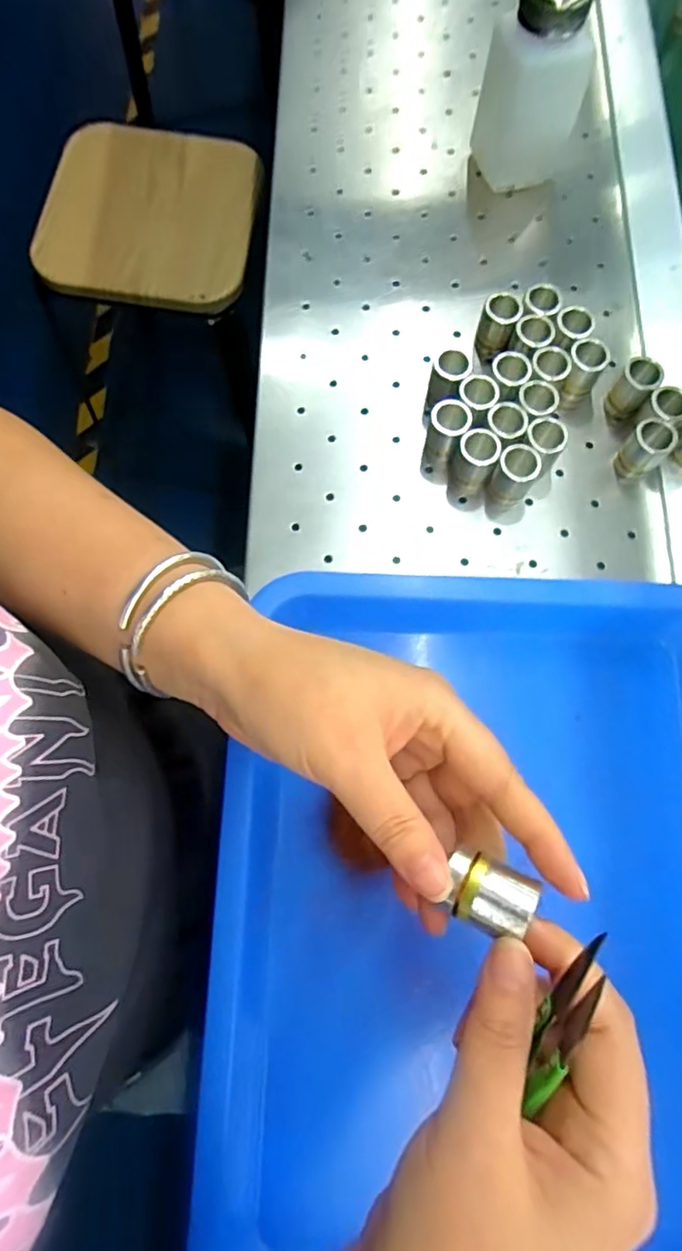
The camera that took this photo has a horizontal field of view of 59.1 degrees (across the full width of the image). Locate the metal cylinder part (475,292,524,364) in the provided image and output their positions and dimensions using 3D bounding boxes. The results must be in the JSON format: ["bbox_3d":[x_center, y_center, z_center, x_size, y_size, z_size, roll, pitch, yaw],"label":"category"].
[{"bbox_3d":[0.097,-0.185,0.375,0.021,0.035,0.020,0,75,-1],"label":"metal cylinder part"}]

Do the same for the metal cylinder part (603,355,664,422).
[{"bbox_3d":[0.176,-0.142,0.366,0.022,0.040,0.019,37,77,8],"label":"metal cylinder part"}]

